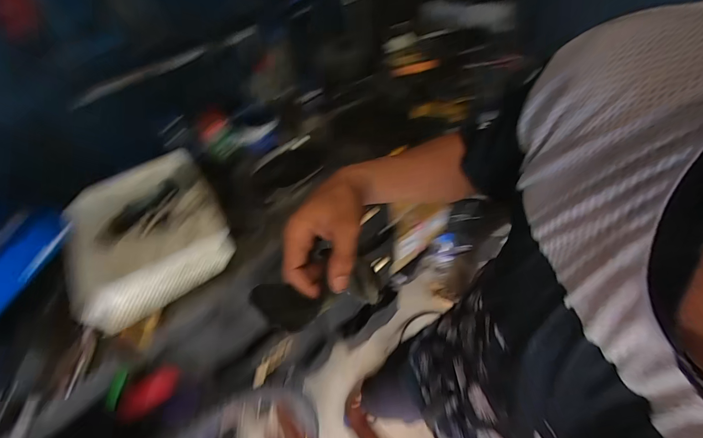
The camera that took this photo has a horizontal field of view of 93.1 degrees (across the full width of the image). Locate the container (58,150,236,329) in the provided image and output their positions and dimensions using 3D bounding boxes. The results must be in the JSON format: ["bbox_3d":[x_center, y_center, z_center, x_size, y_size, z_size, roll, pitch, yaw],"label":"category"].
[{"bbox_3d":[-0.412,0.025,0.689,0.258,0.110,0.331,-29,55,-16],"label":"container"}]

